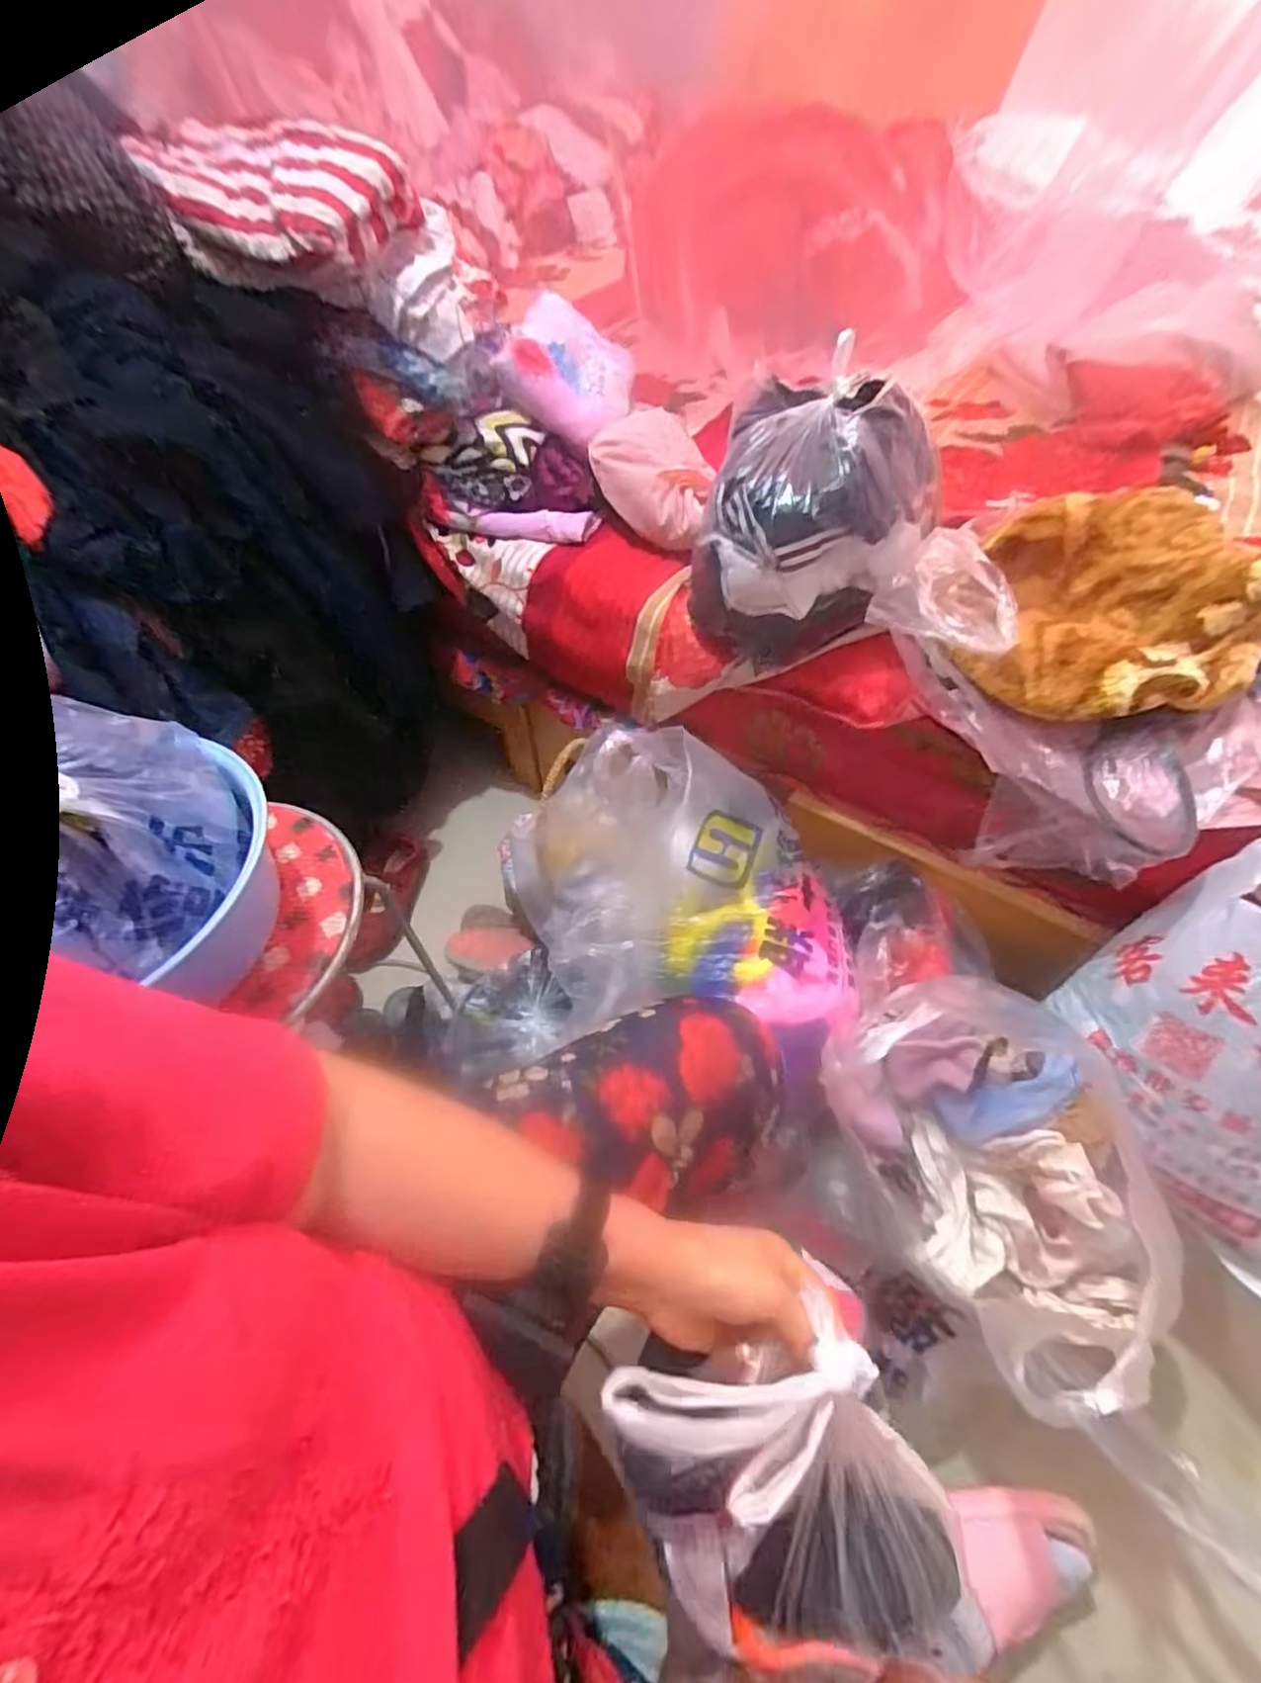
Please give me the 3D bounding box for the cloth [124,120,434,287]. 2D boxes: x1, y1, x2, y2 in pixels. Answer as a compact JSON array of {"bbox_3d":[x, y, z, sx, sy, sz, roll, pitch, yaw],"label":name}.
[{"bbox_3d":[-0.379,-0.686,0.704,0.282,0.104,0.132,10,54,11],"label":"cloth"}]

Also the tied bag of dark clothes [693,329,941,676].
[{"bbox_3d":[0.184,-0.318,0.669,0.211,0.206,0.197,22,57,18],"label":"tied bag of dark clothes"}]

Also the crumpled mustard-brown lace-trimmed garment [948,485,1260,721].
[{"bbox_3d":[0.445,-0.214,0.610,0.236,0.103,0.249,21,57,18],"label":"crumpled mustard-brown lace-trimmed garment"}]

